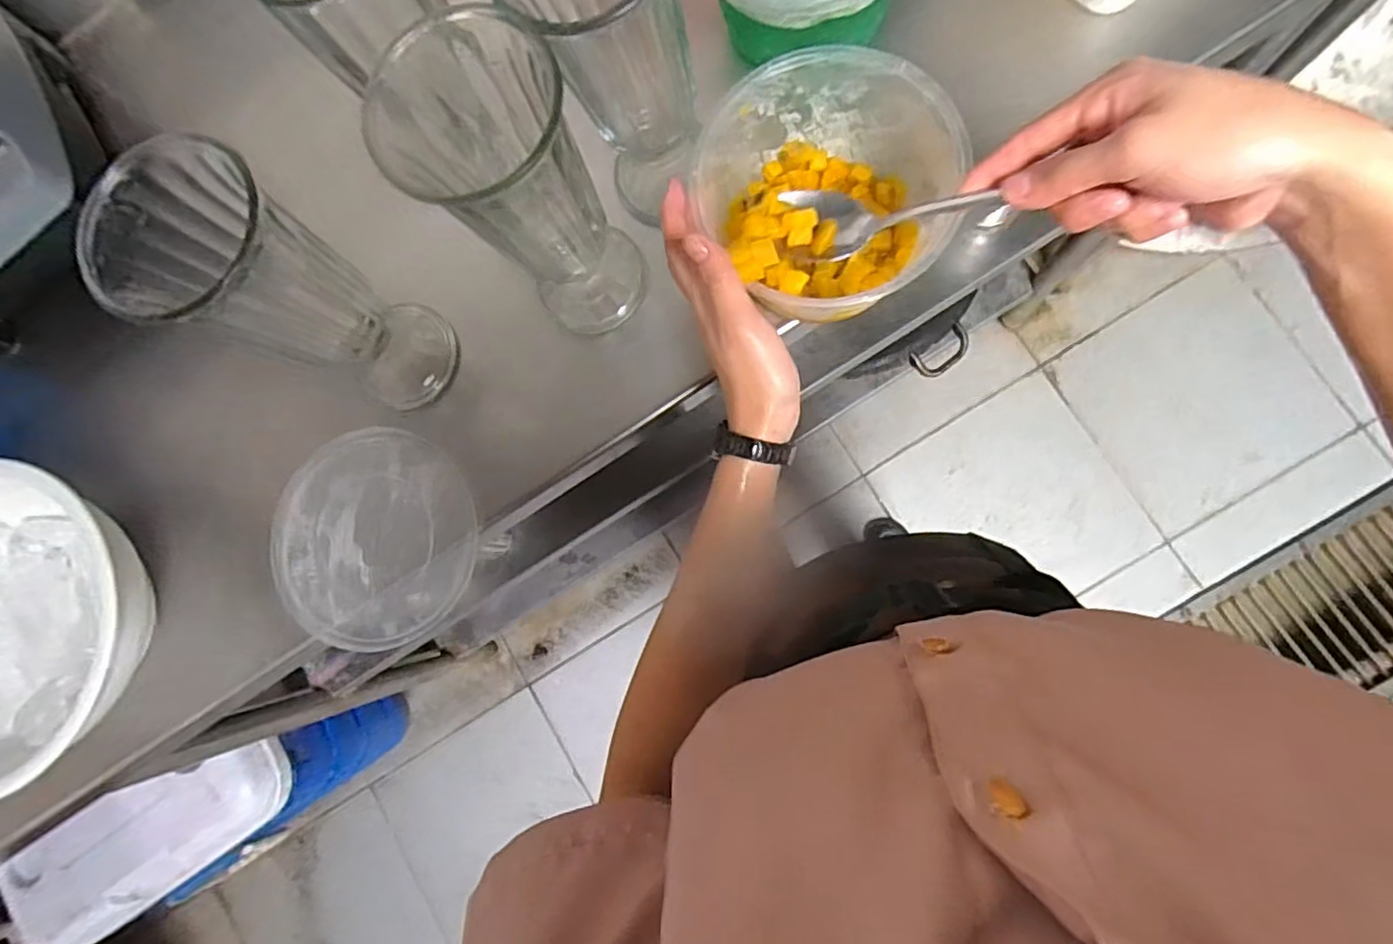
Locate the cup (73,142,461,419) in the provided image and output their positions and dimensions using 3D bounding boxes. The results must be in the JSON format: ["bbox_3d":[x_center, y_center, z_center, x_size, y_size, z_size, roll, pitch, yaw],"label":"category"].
[{"bbox_3d":[-0.223,-0.098,0.373,0.086,0.178,0.076,36,89,9],"label":"cup"}]

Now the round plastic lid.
[{"bbox_3d":[-0.222,0.044,0.443,0.144,0.013,0.140,-1,84,7],"label":"round plastic lid"}]

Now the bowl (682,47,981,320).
[{"bbox_3d":[0.076,-0.159,0.378,0.134,0.078,0.141,-1,84,7],"label":"bowl"}]

